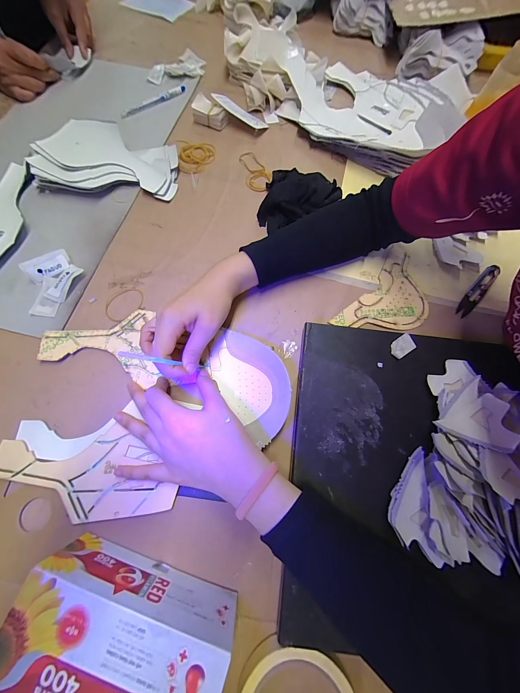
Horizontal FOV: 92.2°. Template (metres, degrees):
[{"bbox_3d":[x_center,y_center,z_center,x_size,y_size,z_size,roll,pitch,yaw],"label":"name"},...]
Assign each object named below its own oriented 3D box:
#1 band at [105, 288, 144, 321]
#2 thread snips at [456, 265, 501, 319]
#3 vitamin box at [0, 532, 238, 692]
[{"bbox_3d":[-0.180,-0.057,0.330,0.042,0.004,0.052,29,72,8],"label":"band"},{"bbox_3d":[0.306,-0.079,0.349,0.020,0.010,0.098,40,74,11],"label":"thread snips"},{"bbox_3d":[-0.110,0.241,0.190,0.153,0.065,0.104,19,71,4],"label":"vitamin box"}]

